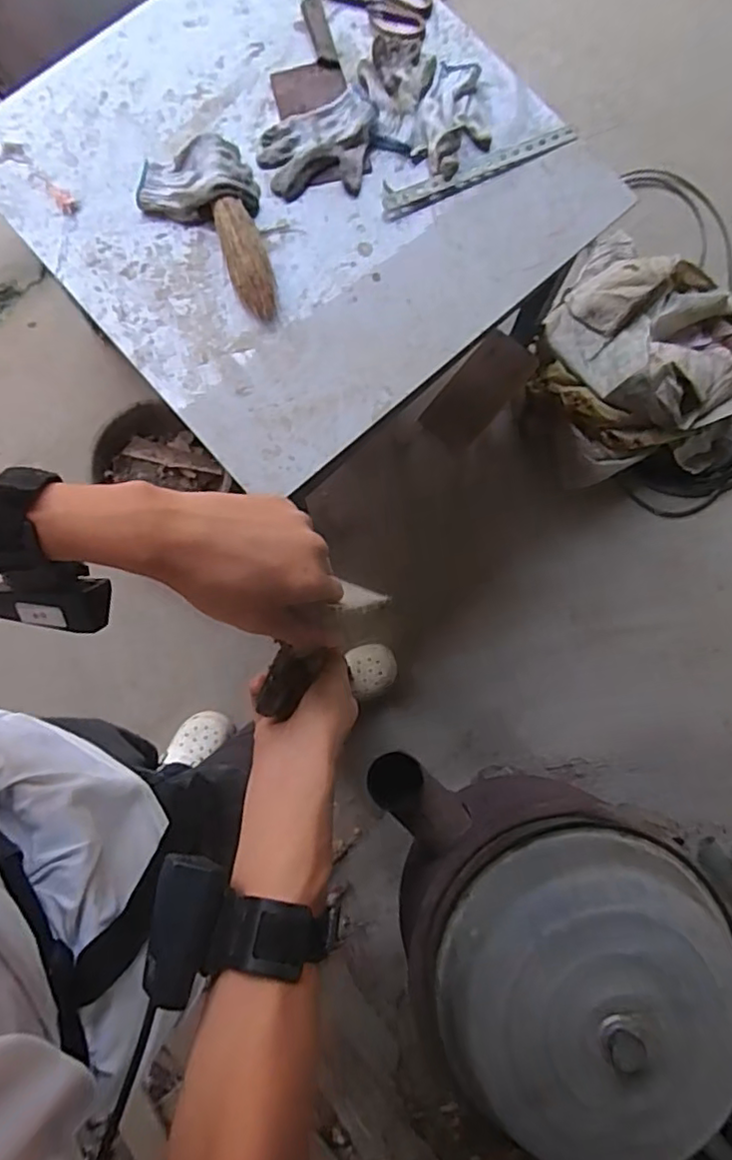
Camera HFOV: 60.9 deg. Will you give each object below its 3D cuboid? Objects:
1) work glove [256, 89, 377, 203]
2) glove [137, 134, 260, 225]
[{"bbox_3d":[-0.066,-0.687,1.000,0.201,0.023,0.149,-26,83,-4],"label":"work glove"},{"bbox_3d":[-0.265,-0.625,0.965,0.187,0.051,0.114,-5,82,-2],"label":"glove"}]

